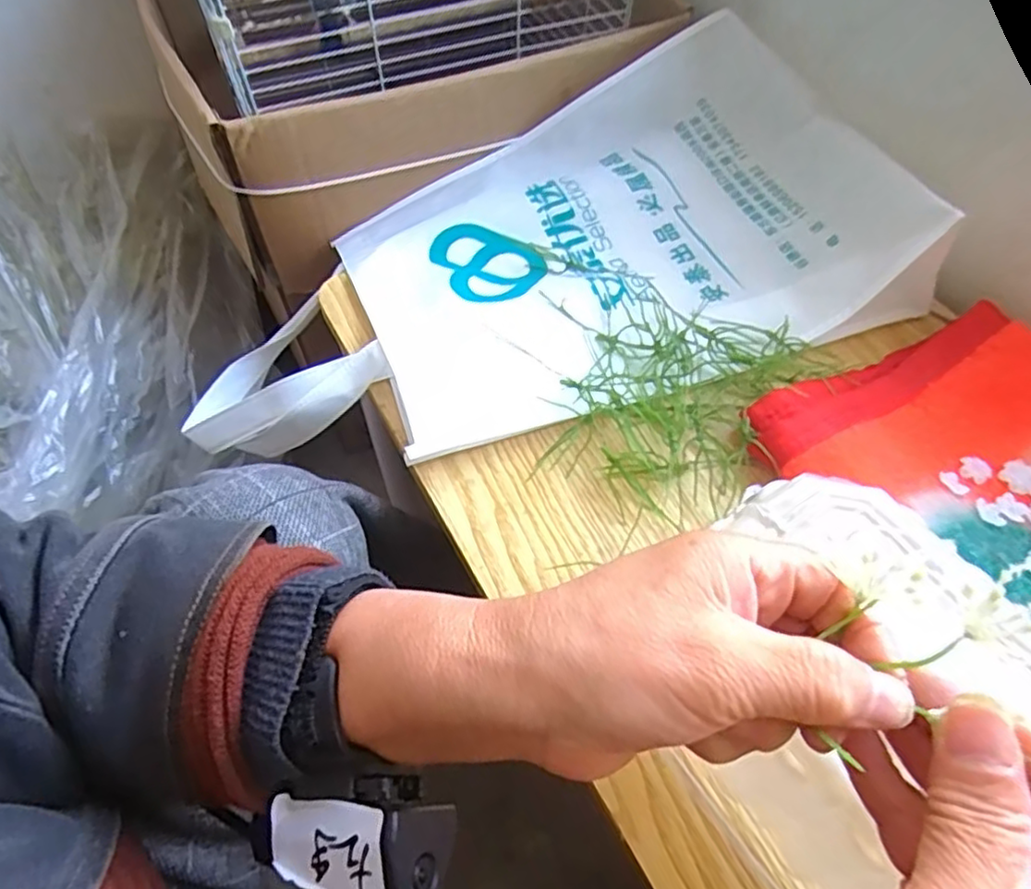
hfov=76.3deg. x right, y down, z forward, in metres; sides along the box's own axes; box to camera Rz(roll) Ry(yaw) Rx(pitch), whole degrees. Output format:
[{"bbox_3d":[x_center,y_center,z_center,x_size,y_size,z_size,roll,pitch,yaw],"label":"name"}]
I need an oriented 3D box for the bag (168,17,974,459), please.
[{"bbox_3d":[0.015,-0.132,0.479,0.515,0.081,0.300,-25,58,-8],"label":"bag"}]

